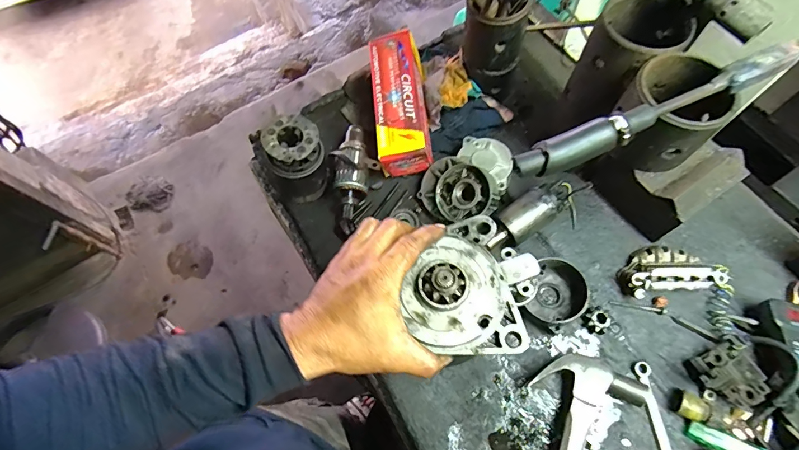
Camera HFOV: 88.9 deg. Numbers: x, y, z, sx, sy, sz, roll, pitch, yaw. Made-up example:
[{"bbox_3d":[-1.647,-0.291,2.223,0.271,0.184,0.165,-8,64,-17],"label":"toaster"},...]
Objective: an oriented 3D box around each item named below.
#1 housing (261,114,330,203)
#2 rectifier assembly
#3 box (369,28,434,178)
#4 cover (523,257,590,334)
[{"bbox_3d":[-0.139,-0.089,0.568,0.072,0.116,0.068,-1,66,2],"label":"housing"},{"bbox_3d":[0.345,0.055,0.520,0.120,0.031,0.063,-8,66,-1],"label":"rectifier assembly"},{"bbox_3d":[0.002,-0.184,0.612,0.080,0.076,0.210,-5,66,0],"label":"box"},{"bbox_3d":[0.198,0.086,0.519,0.076,0.029,0.078,-1,66,2],"label":"cover"}]

